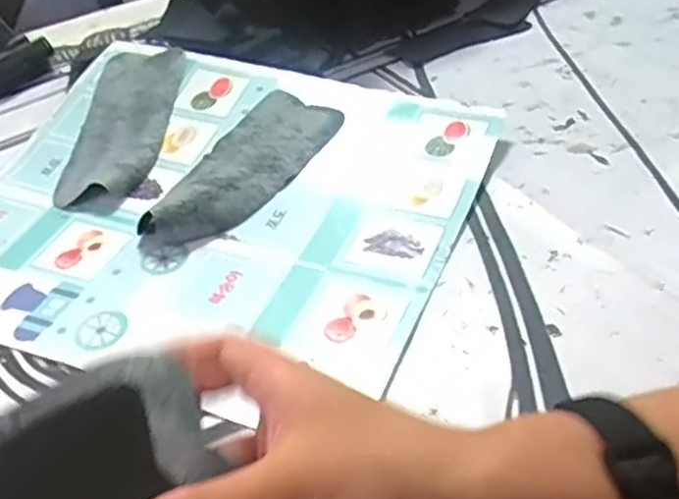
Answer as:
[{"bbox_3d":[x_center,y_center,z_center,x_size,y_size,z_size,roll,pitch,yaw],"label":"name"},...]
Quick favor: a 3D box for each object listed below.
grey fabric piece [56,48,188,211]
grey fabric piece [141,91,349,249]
[{"bbox_3d":[-0.230,-0.131,0.711,0.100,0.060,0.236,-1,39,7],"label":"grey fabric piece"},{"bbox_3d":[-0.094,-0.076,0.638,0.099,0.038,0.233,18,45,27],"label":"grey fabric piece"}]

